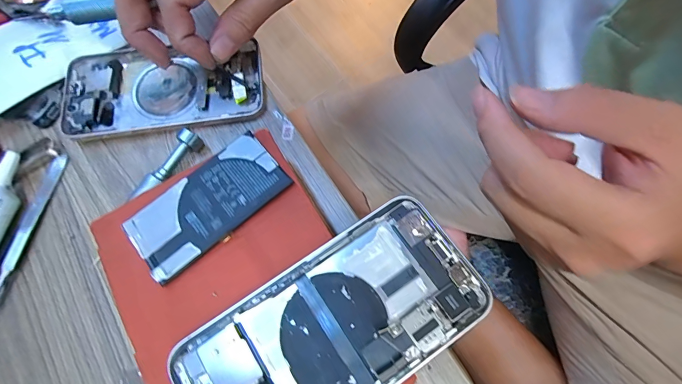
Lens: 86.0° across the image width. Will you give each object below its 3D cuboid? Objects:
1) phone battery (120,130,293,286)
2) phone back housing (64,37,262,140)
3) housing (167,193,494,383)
[{"bbox_3d":[-0.074,0.006,0.202,0.086,0.004,0.043,-40,72,-10],"label":"phone battery"},{"bbox_3d":[-0.134,-0.076,0.273,0.149,0.011,0.070,-3,70,0],"label":"phone back housing"},{"bbox_3d":[-0.004,0.066,0.176,0.145,0.008,0.072,-34,71,-8],"label":"housing"}]

